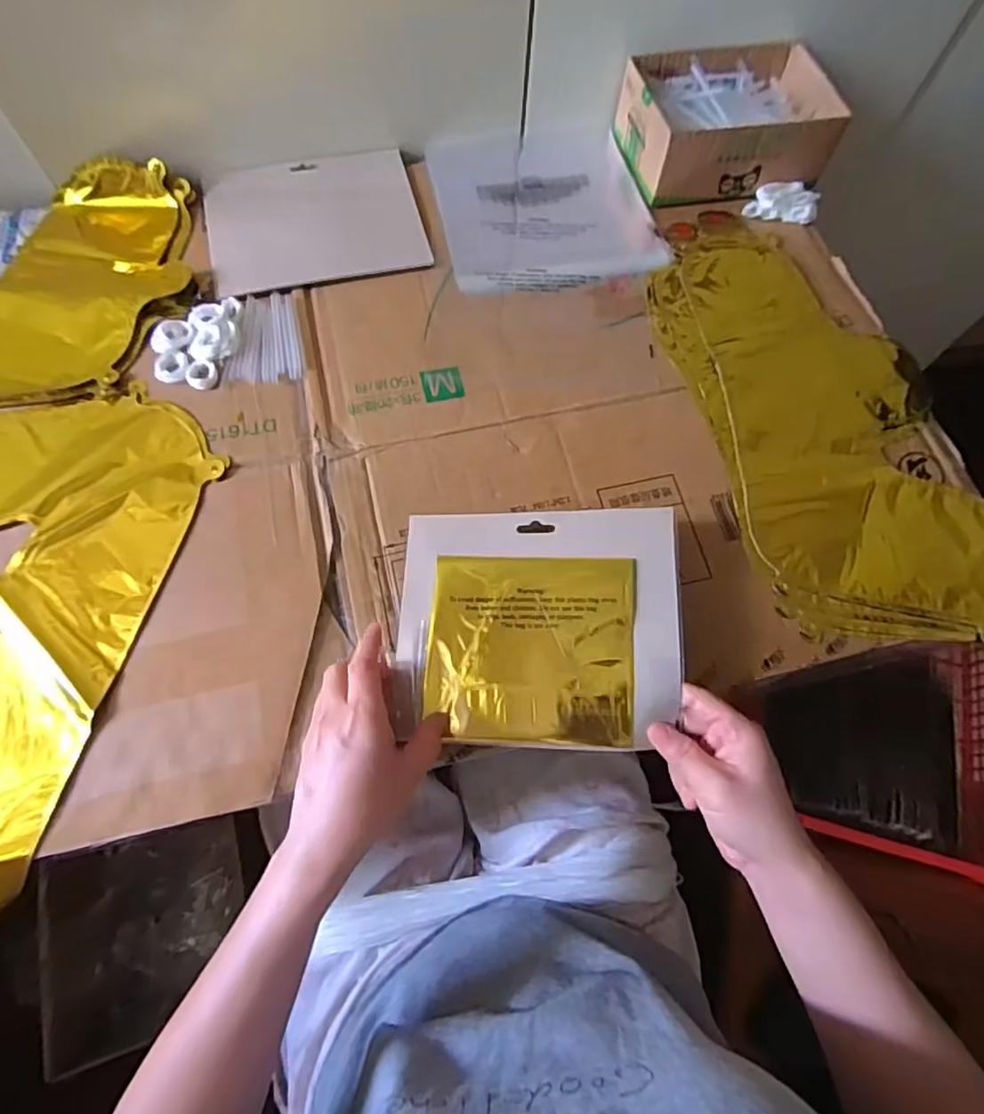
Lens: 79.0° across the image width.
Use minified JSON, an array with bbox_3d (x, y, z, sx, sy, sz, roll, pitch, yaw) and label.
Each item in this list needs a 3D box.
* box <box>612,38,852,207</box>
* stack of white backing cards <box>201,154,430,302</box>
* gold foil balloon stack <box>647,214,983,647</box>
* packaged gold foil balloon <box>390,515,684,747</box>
[{"bbox_3d":[0.230,-0.430,0.589,0.187,0.063,0.142,-10,69,-6],"label":"box"},{"bbox_3d":[-0.165,-0.313,0.555,0.187,0.009,0.157,-15,69,-8],"label":"stack of white backing cards"},{"bbox_3d":[0.267,-0.126,0.495,0.197,0.017,0.430,-16,69,-8],"label":"gold foil balloon stack"},{"bbox_3d":[0.029,0.044,0.415,0.192,0.011,0.162,0,74,9],"label":"packaged gold foil balloon"}]

